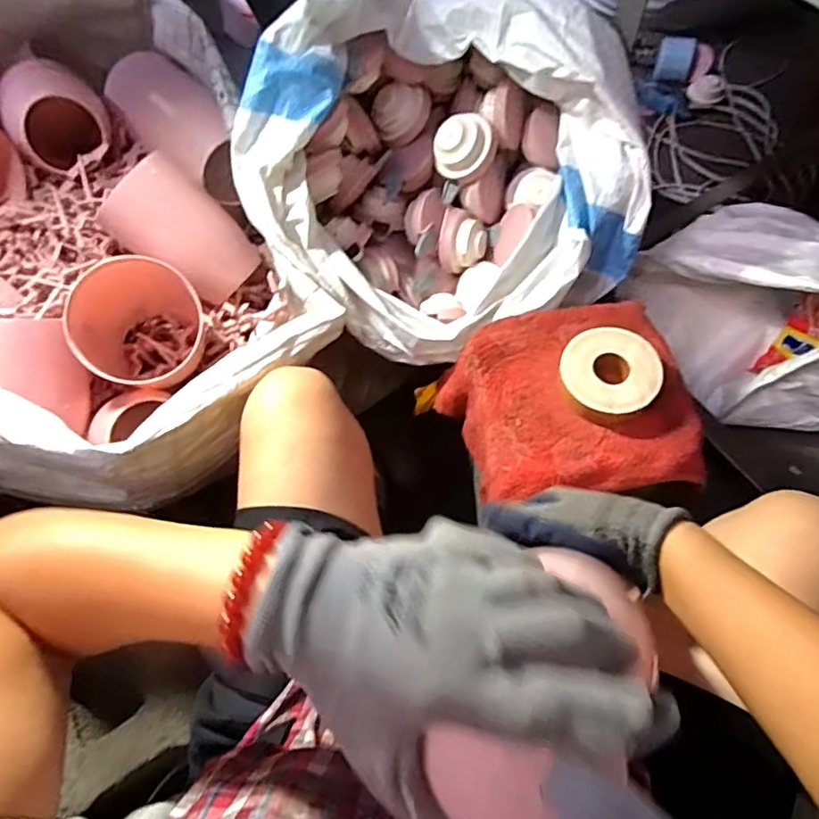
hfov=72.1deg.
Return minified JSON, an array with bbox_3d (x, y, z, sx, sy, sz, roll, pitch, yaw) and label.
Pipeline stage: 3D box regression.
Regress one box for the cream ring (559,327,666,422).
[{"bbox_3d":[0.207,-0.035,0.591,0.096,0.044,0.095,-1,64,2],"label":"cream ring"}]

